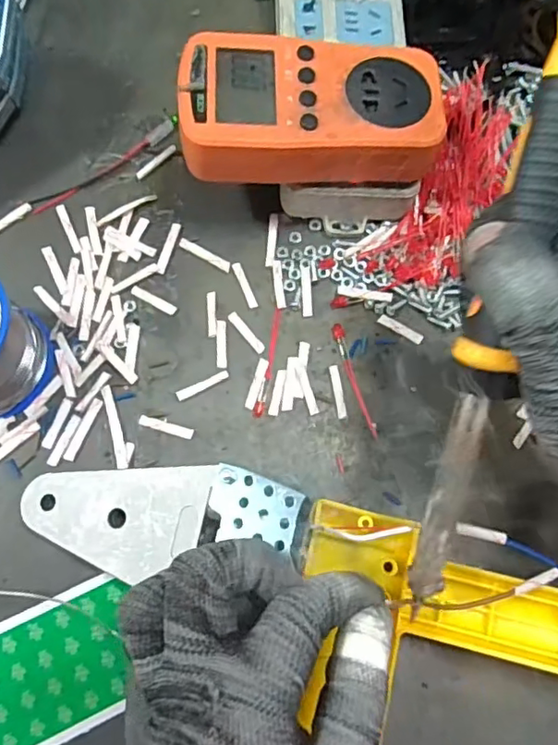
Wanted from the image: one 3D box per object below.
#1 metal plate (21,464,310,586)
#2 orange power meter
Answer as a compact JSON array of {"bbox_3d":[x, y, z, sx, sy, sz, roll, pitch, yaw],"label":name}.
[{"bbox_3d":[-0.057,0.070,0.274,0.134,0.005,0.048,-4,74,7],"label":"metal plate"},{"bbox_3d":[0.016,-0.131,0.288,0.124,0.033,0.065,-1,74,-2],"label":"orange power meter"}]

